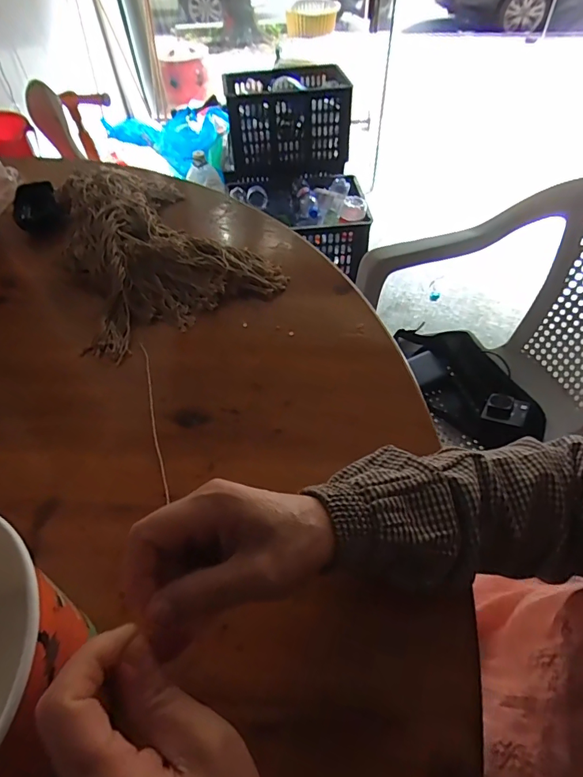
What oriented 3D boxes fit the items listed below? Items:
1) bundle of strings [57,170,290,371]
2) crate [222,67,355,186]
[{"bbox_3d":[-0.192,-0.200,0.585,0.239,0.060,0.336,-27,55,-20],"label":"bundle of strings"},{"bbox_3d":[-0.023,-0.985,1.689,0.463,0.303,0.238,-1,52,1],"label":"crate"}]

